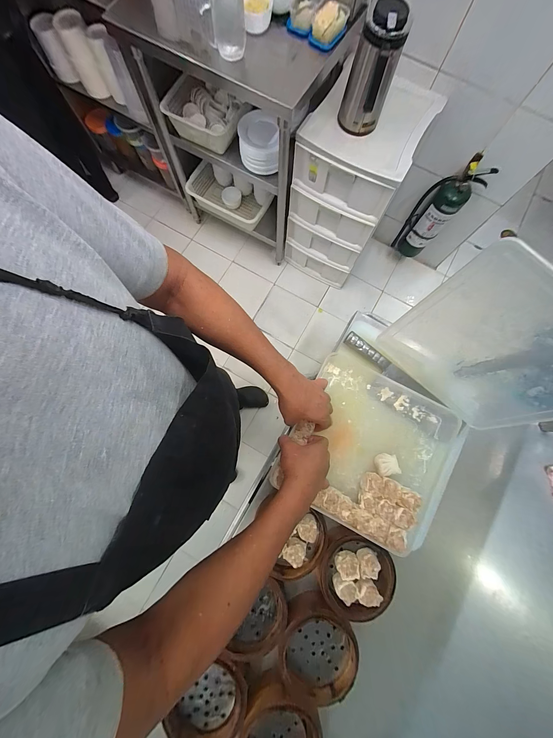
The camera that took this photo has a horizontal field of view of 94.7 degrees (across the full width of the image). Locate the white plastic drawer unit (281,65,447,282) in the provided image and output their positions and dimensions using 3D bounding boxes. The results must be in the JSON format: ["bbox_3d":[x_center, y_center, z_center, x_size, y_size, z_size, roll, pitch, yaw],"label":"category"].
[{"bbox_3d":[0.316,-0.796,1.214,0.388,0.697,0.388,30,80,5],"label":"white plastic drawer unit"}]

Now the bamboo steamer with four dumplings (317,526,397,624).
[{"bbox_3d":[0.148,0.396,0.504,0.144,0.069,0.134,0,79,-1],"label":"bamboo steamer with four dumplings"}]

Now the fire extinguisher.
[{"bbox_3d":[0.759,-0.745,1.251,0.175,0.495,0.131,37,80,6],"label":"fire extinguisher"}]

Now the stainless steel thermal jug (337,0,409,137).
[{"bbox_3d":[0.282,-0.883,0.764,0.134,0.261,0.122,17,79,2],"label":"stainless steel thermal jug"}]

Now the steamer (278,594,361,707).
[{"bbox_3d":[0.077,0.517,0.472,0.133,0.058,0.141,9,79,0],"label":"steamer"}]

